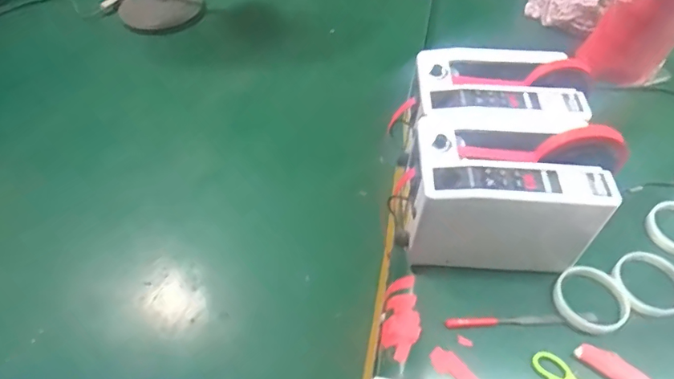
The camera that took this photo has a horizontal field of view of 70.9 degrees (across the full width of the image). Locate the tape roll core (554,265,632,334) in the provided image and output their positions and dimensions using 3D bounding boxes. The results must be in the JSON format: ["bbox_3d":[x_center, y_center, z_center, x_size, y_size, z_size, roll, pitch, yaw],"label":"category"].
[{"bbox_3d":[0.310,0.133,0.576,0.074,0.016,0.082,-35,60,-23],"label":"tape roll core"}]

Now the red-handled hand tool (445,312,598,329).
[{"bbox_3d":[0.222,0.157,0.570,0.183,0.016,0.013,-3,52,-2],"label":"red-handled hand tool"}]

